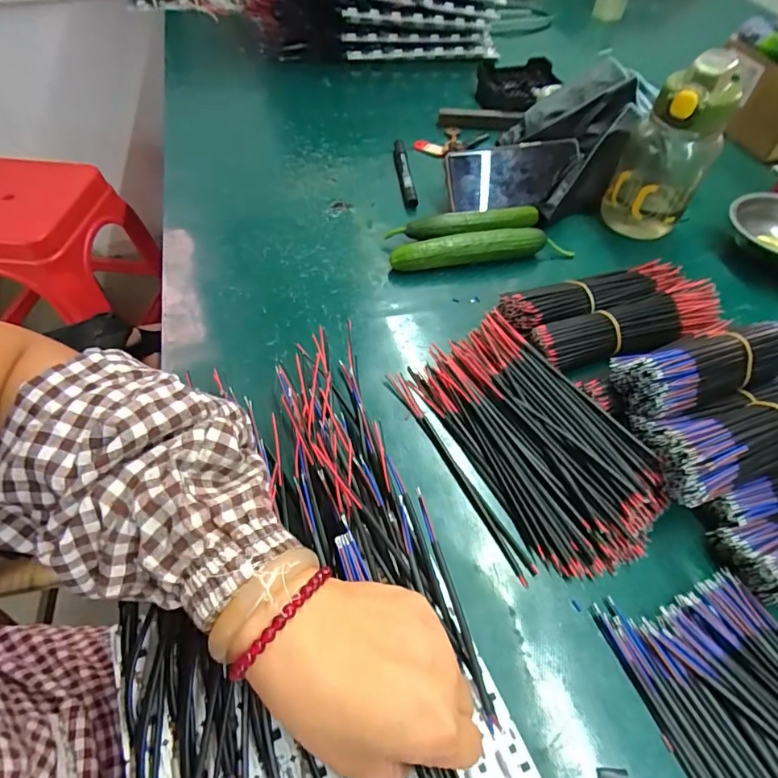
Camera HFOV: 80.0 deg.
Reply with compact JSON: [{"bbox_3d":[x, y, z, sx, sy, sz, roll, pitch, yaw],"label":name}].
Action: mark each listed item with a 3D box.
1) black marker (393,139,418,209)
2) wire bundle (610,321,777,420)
[{"bbox_3d":[0.020,-0.278,0.594,0.018,0.015,0.131,-4,54,-6],"label":"black marker"},{"bbox_3d":[0.257,-0.014,0.368,0.154,0.049,0.052,-10,56,-9],"label":"wire bundle"}]

